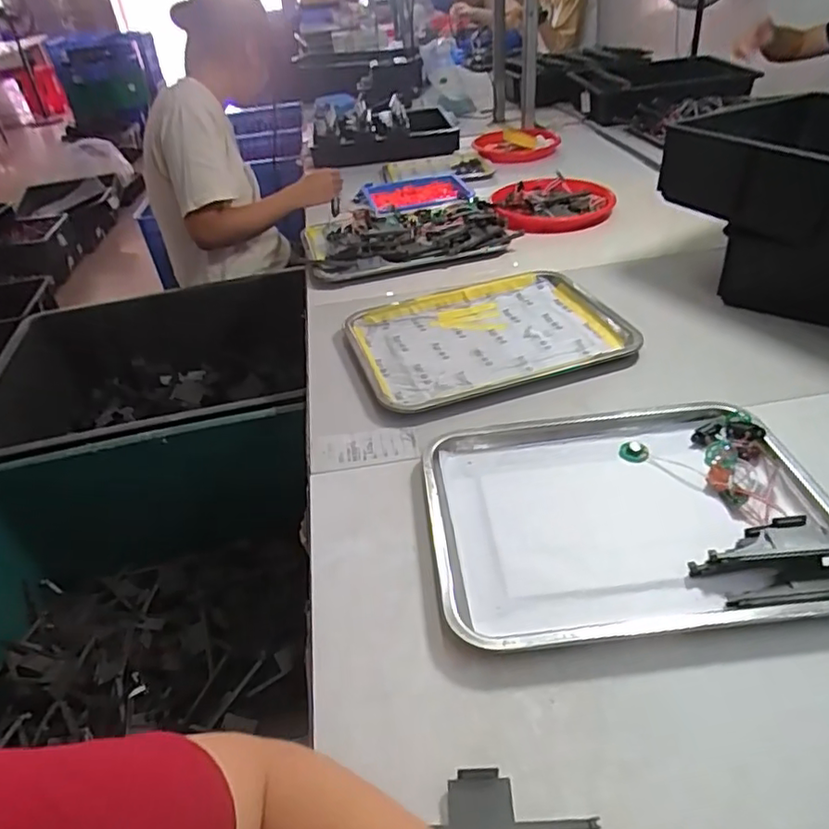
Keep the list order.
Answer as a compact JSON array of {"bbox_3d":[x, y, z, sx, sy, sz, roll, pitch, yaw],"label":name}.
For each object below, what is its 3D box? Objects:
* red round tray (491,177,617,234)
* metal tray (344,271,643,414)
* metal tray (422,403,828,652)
[{"bbox_3d":[0.266,-0.419,1.184,0.228,0.035,0.229,-8,37,-4],"label":"red round tray"},{"bbox_3d":[0.095,-0.111,0.820,0.356,0.023,0.260,-16,38,-14],"label":"metal tray"},{"bbox_3d":[0.191,0.087,0.554,0.347,0.024,0.260,-7,37,-2],"label":"metal tray"}]

